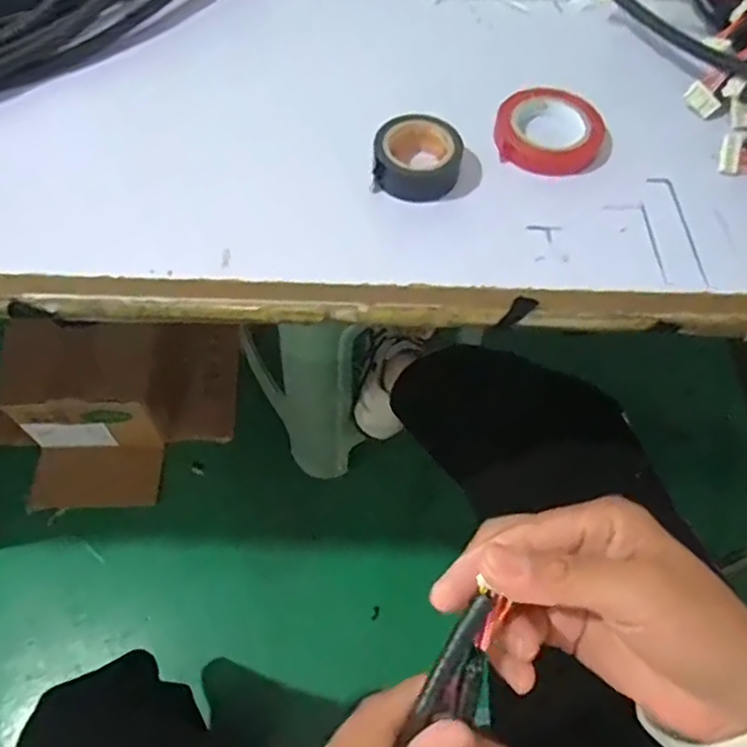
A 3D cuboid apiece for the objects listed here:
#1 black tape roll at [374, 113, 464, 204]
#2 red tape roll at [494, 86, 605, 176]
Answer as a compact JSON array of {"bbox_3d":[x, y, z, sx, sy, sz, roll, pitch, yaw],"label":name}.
[{"bbox_3d":[0.023,-0.114,0.337,0.043,0.019,0.043,1,62,-2],"label":"black tape roll"},{"bbox_3d":[0.097,-0.134,0.355,0.059,0.017,0.054,1,62,-2],"label":"red tape roll"}]

